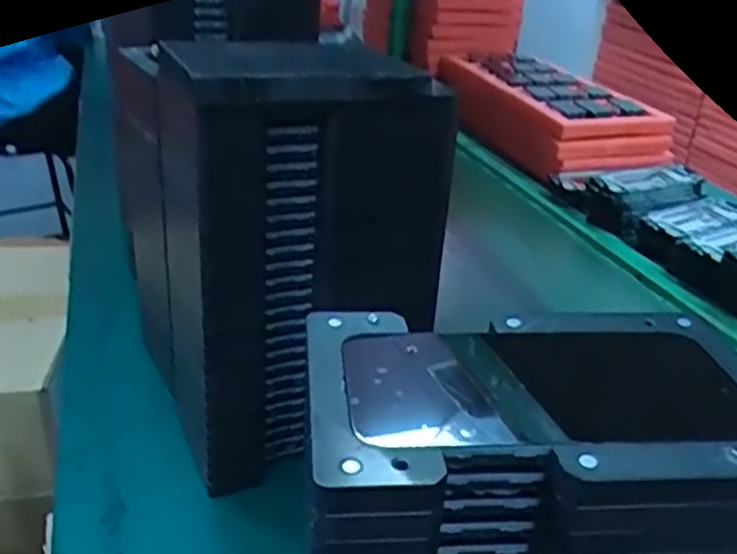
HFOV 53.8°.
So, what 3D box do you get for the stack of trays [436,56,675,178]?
[{"bbox_3d":[0.353,-0.341,1.450,0.266,0.089,0.614,-2,28,-11],"label":"stack of trays"}]

